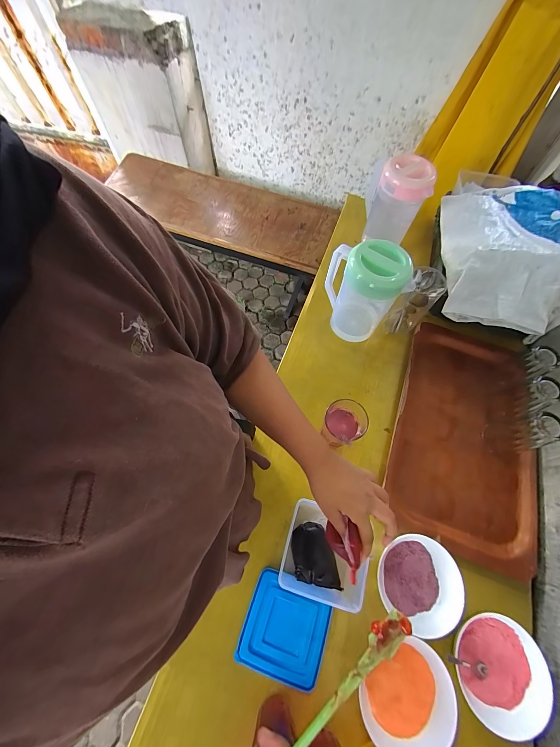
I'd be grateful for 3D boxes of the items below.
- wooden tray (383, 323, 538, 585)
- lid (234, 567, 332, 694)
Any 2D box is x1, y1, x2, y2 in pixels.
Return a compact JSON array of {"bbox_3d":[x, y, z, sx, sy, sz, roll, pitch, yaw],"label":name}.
[{"bbox_3d":[0.418,0.117,0.631,0.300,0.047,0.508,17,65,6],"label":"wooden tray"},{"bbox_3d":[0.010,0.433,0.486,0.137,0.010,0.135,18,65,7],"label":"lid"}]

